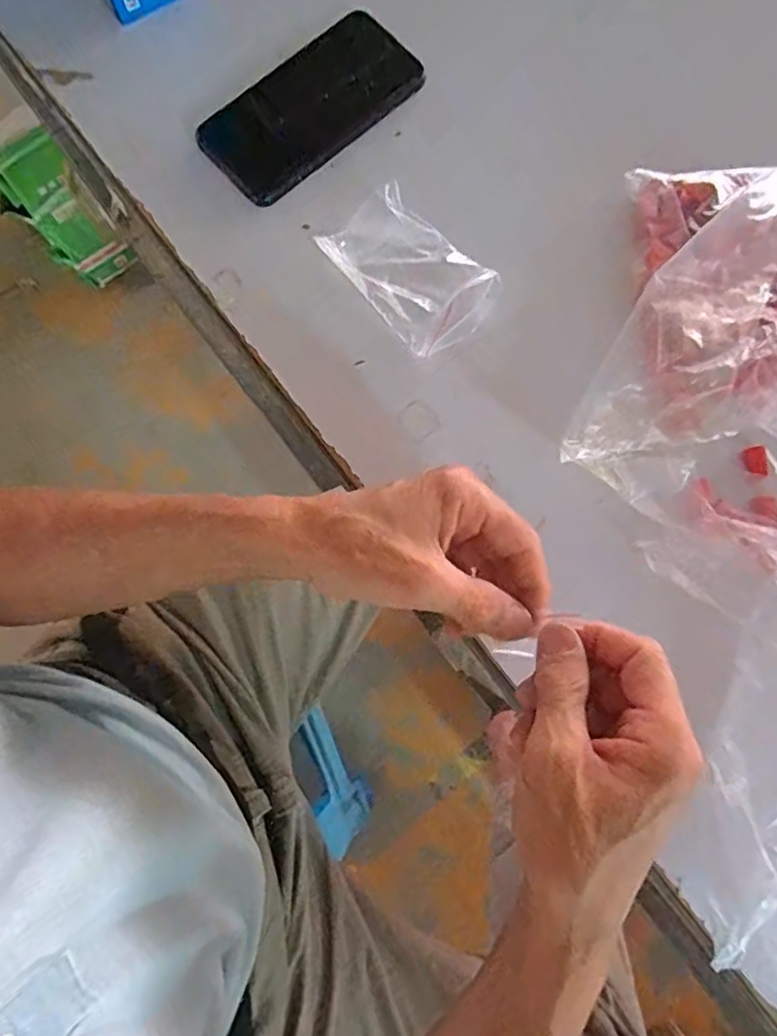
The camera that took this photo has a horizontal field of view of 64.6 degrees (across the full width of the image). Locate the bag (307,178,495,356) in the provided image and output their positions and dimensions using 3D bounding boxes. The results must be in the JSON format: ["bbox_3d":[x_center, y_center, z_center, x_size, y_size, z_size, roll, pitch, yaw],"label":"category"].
[{"bbox_3d":[0.016,-0.165,0.410,0.070,0.023,0.107,-39,82,-6],"label":"bag"}]

